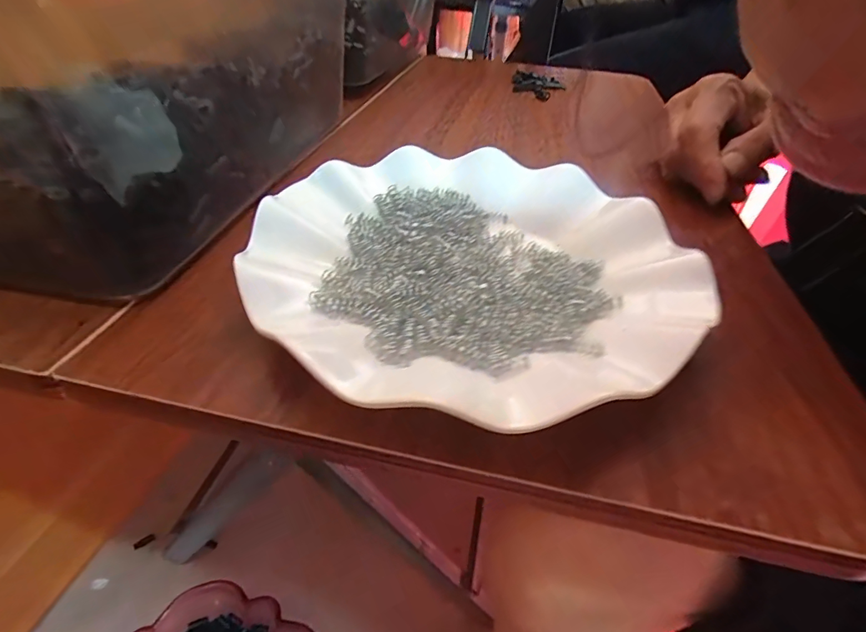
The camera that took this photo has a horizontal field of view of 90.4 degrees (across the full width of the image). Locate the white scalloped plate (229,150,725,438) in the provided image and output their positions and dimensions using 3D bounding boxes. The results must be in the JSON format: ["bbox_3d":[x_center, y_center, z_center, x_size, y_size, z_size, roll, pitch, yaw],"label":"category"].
[{"bbox_3d":[0.016,-0.026,0.194,0.177,0.026,0.179,2,40,-2],"label":"white scalloped plate"}]

